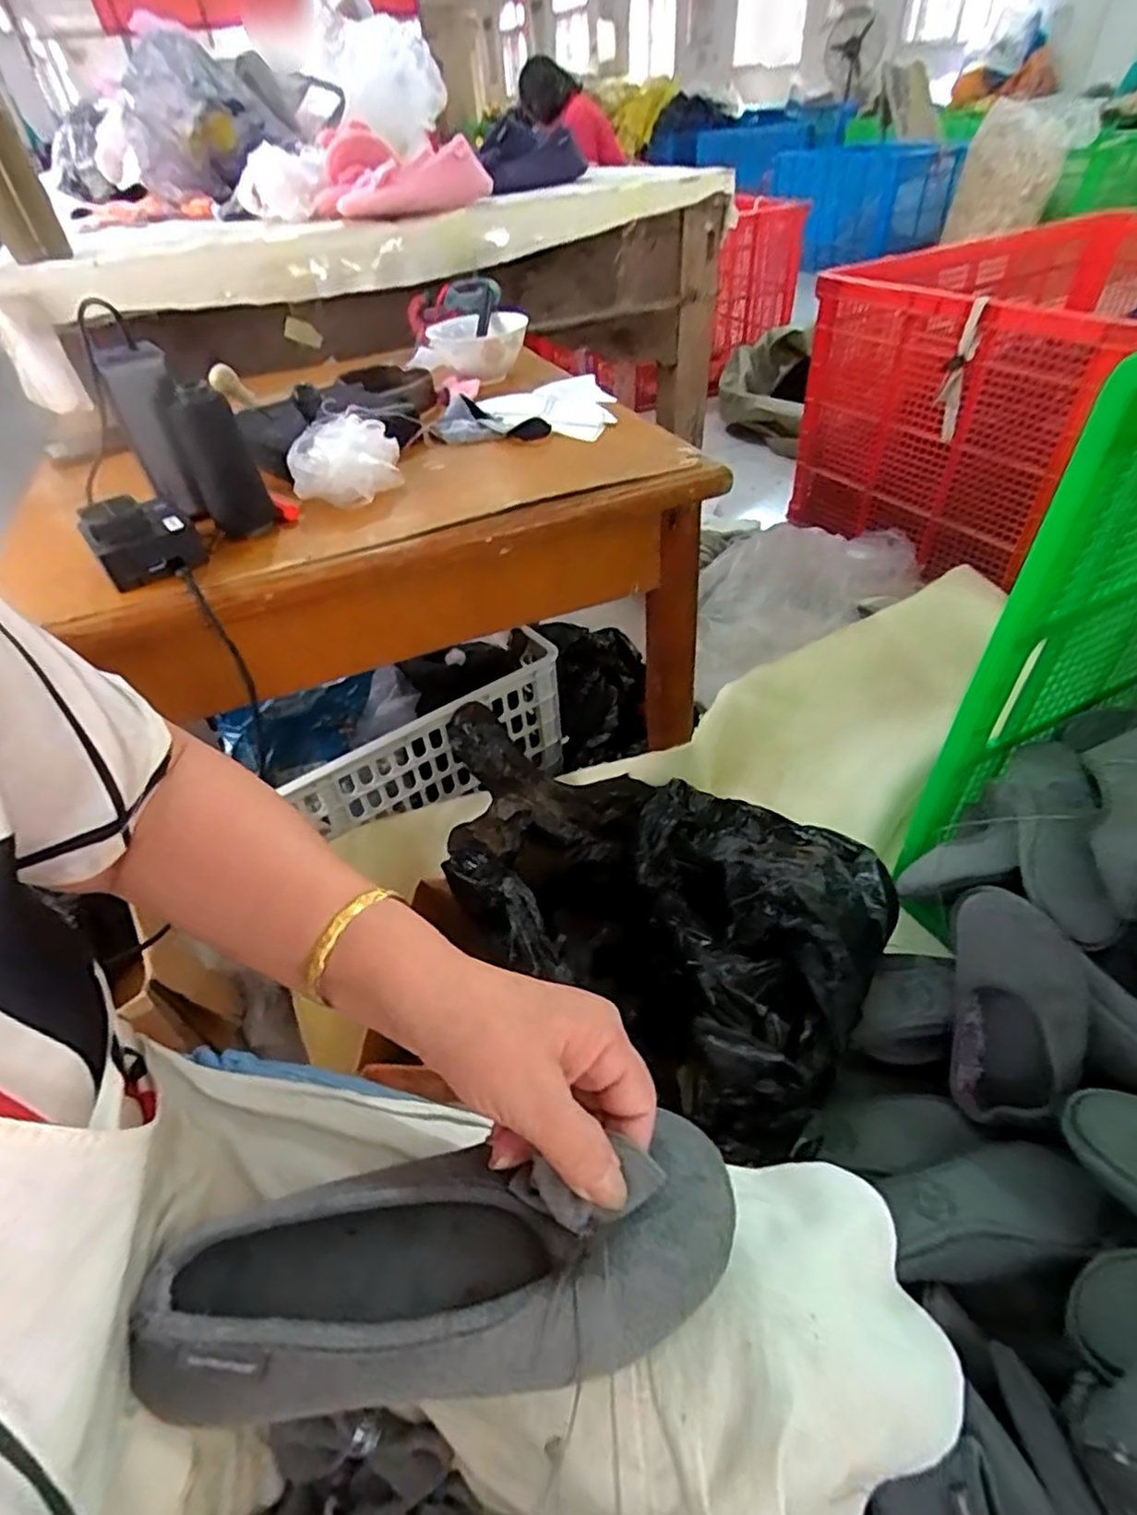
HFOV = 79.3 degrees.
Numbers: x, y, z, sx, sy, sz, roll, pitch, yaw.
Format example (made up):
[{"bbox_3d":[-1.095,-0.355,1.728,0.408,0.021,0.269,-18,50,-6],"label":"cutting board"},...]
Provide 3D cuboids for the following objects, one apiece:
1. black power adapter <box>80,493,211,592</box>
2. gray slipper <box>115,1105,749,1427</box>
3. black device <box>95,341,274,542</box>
[{"bbox_3d":[-0.326,-0.169,0.528,0.071,0.044,0.076,-30,48,-23],"label":"black power adapter"},{"bbox_3d":[-0.045,0.198,0.272,0.224,0.057,0.078,-5,43,-8],"label":"gray slipper"},{"bbox_3d":[-0.302,-0.251,0.557,0.098,0.125,0.047,19,49,24],"label":"black device"}]

